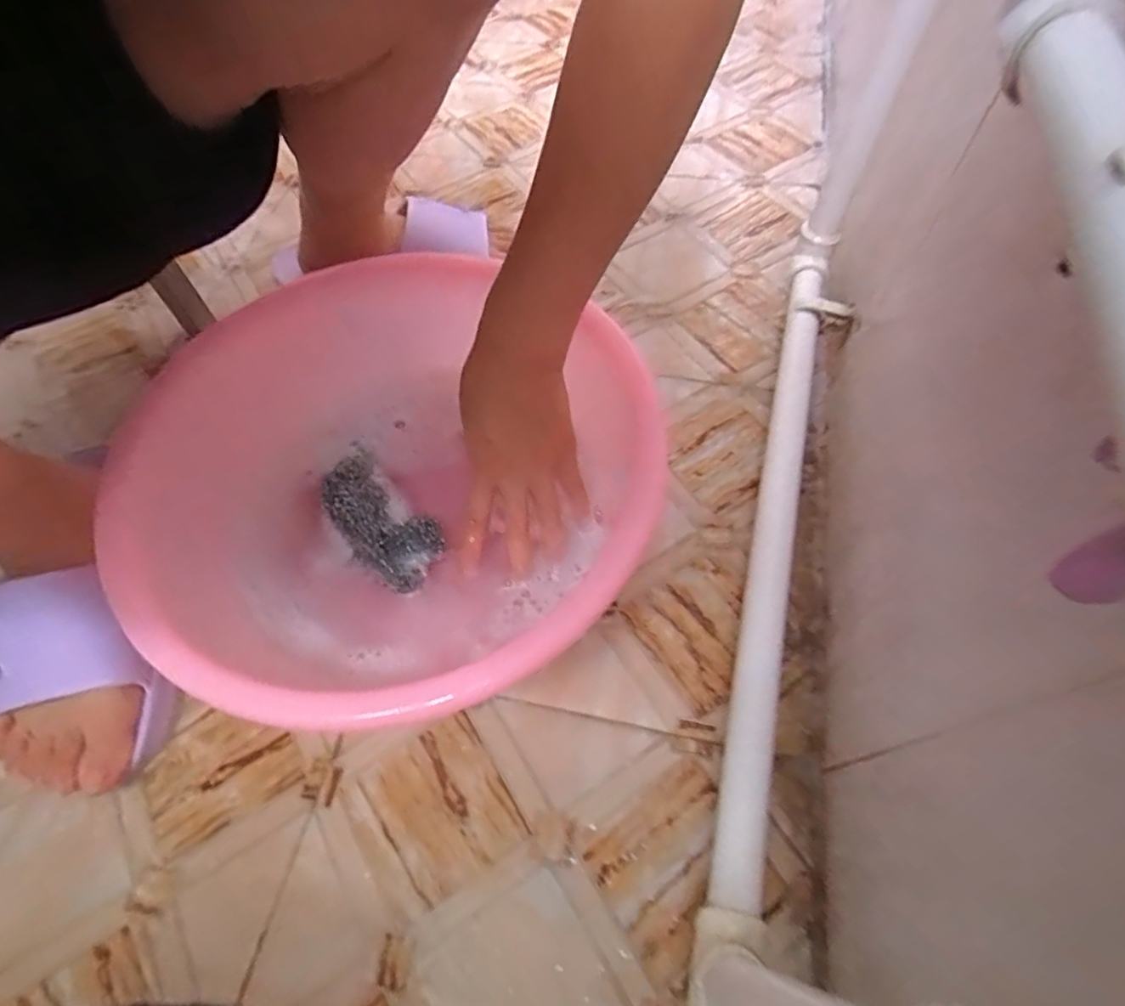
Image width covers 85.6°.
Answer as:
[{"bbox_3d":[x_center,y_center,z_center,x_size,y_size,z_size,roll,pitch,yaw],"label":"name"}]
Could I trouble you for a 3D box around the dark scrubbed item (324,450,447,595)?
[{"bbox_3d":[-0.135,0.010,0.437,0.053,0.028,0.119,-41,66,-20],"label":"dark scrubbed item"}]

